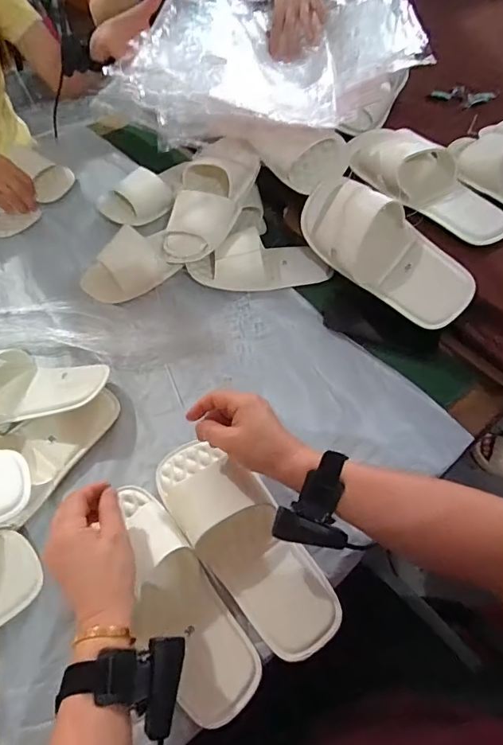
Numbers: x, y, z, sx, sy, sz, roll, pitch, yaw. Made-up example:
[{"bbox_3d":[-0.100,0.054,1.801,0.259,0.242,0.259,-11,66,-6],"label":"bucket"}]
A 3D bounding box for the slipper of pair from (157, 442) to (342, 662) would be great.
[{"bbox_3d":[-0.010,0.175,0.491,0.093,0.047,0.251,-34,68,-19],"label":"slipper of pair"}]

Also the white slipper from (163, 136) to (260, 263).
[{"bbox_3d":[-0.067,-0.276,0.714,0.103,0.056,0.231,25,84,16],"label":"white slipper"}]

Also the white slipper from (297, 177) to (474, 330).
[{"bbox_3d":[0.189,-0.174,0.648,0.274,0.116,0.075,45,30,15],"label":"white slipper"}]

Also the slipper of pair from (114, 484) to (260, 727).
[{"bbox_3d":[-0.080,0.221,0.461,0.085,0.060,0.238,-27,67,-16],"label":"slipper of pair"}]

